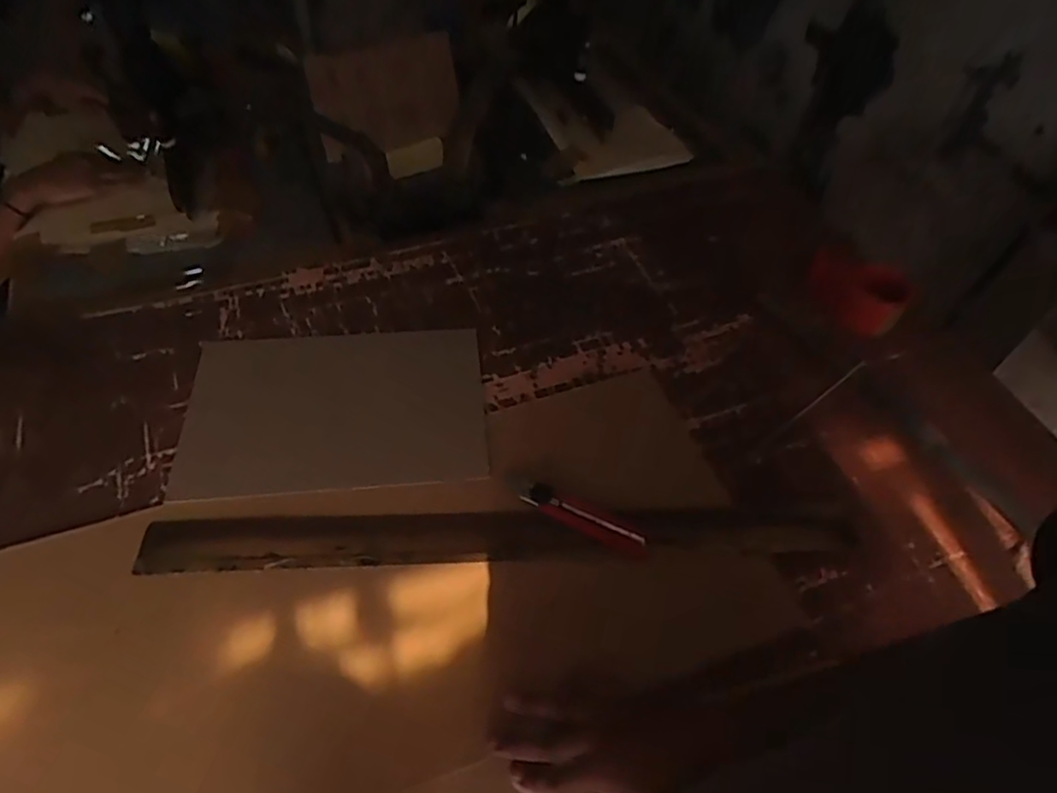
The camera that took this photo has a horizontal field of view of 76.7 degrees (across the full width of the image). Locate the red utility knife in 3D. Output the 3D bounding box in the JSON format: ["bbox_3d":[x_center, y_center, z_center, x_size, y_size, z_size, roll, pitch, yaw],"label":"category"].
[{"bbox_3d":[0.058,0.127,0.698,0.136,0.014,0.028,22,51,15],"label":"red utility knife"}]

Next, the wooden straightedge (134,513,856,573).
[{"bbox_3d":[-0.020,0.143,0.691,0.710,0.012,0.055,-1,49,-4],"label":"wooden straightedge"}]

